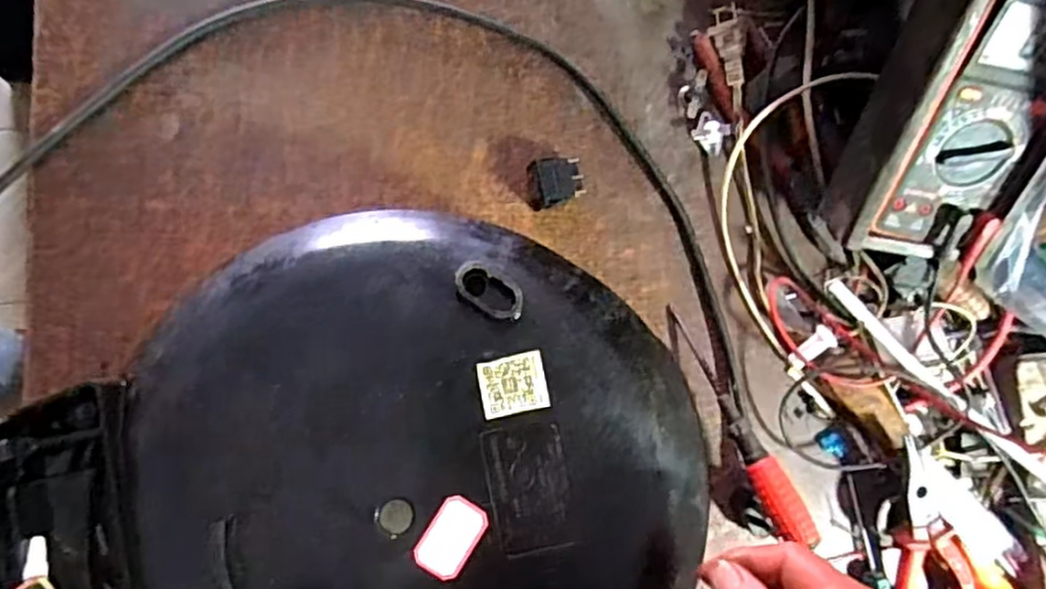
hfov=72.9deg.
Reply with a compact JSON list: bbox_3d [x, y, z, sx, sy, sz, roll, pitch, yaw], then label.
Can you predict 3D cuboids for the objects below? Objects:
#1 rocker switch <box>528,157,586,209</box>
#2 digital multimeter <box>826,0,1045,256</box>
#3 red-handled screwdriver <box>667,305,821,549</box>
[{"bbox_3d":[0.023,-0.074,0.469,0.035,0.024,0.034,-8,85,-7],"label":"rocker switch"},{"bbox_3d":[0.265,-0.114,0.418,0.114,0.048,0.193,4,126,-4],"label":"digital multimeter"},{"bbox_3d":[0.136,0.080,0.453,0.021,0.019,0.165,-20,62,-8],"label":"red-handled screwdriver"}]

